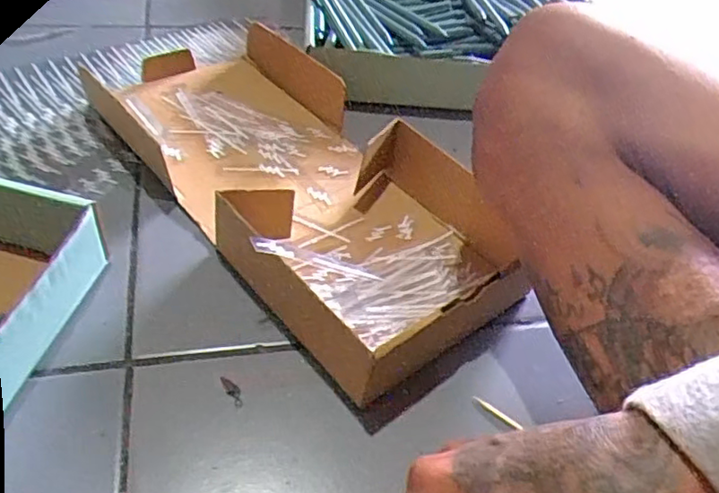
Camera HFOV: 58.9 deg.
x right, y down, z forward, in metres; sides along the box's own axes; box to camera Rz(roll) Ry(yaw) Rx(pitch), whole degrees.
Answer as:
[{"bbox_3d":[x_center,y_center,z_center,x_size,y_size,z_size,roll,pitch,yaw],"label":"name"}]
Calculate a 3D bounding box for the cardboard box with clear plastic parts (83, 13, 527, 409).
[{"bbox_3d":[-0.050,-0.066,0.464,0.166,0.052,0.360,-25,54,-30],"label":"cardboard box with clear plastic parts"}]

